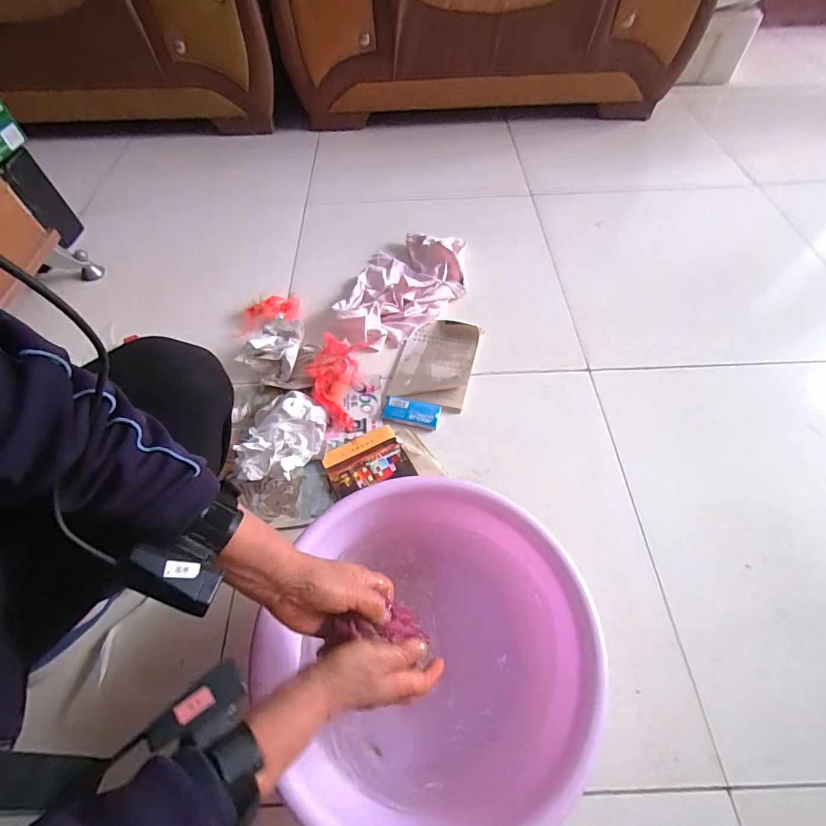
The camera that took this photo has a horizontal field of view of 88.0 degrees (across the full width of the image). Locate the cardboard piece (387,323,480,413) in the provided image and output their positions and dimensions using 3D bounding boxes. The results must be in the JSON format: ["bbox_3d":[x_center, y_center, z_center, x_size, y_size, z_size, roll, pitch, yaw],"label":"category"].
[{"bbox_3d":[0.043,-0.102,0.808,0.141,0.026,0.201,13,59,9],"label":"cardboard piece"}]

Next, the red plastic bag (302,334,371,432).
[{"bbox_3d":[-0.141,-0.055,0.763,0.089,0.052,0.176,0,77,1],"label":"red plastic bag"}]

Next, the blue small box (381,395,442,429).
[{"bbox_3d":[-0.004,-0.002,0.748,0.098,0.018,0.052,15,59,10],"label":"blue small box"}]

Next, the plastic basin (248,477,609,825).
[{"bbox_3d":[0.022,0.268,0.492,0.329,0.126,0.344,0,58,1],"label":"plastic basin"}]

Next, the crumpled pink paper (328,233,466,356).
[{"bbox_3d":[-0.015,-0.276,0.911,0.239,0.042,0.361,10,58,7],"label":"crumpled pink paper"}]

